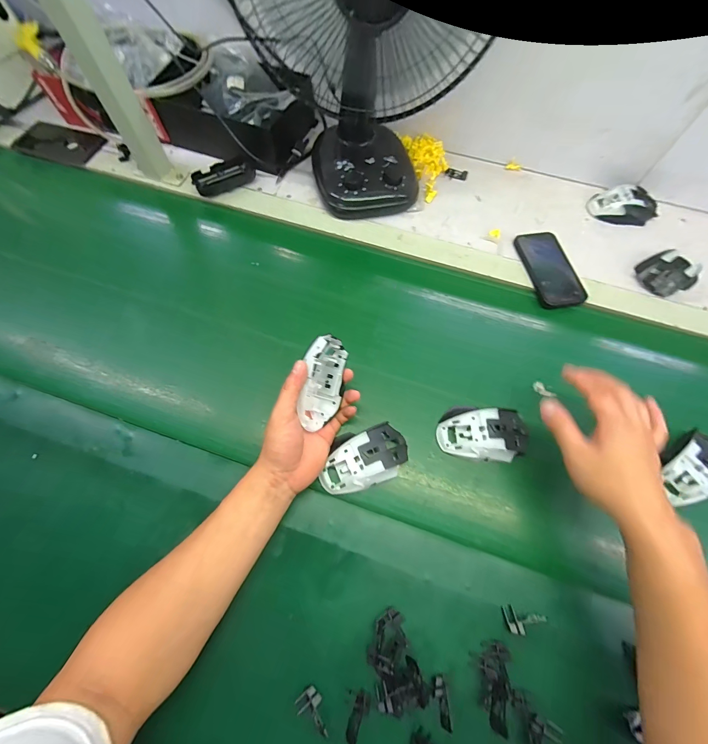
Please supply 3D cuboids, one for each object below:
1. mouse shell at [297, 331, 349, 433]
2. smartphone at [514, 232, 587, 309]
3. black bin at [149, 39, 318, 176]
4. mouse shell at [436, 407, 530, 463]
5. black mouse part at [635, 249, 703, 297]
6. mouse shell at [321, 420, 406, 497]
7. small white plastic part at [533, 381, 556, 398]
[{"bbox_3d":[-0.045,0.011,0.418,0.028,0.067,0.111,14,92,35],"label":"mouse shell"},{"bbox_3d":[0.323,-0.175,0.564,0.071,0.015,0.149,-8,67,-4],"label":"smartphone"},{"bbox_3d":[-0.225,-0.502,0.642,0.248,0.095,0.187,23,69,9],"label":"black bin"},{"bbox_3d":[0.175,0.082,0.450,0.118,0.029,0.067,2,67,0],"label":"mouse shell"},{"bbox_3d":[0.522,-0.166,0.556,0.091,0.032,0.070,-20,69,-8],"label":"black mouse part"},{"bbox_3d":[0.013,0.111,0.433,0.115,0.031,0.067,-17,68,-7],"label":"mouse shell"},{"bbox_3d":[0.278,0.028,0.494,0.032,0.006,0.015,43,73,16],"label":"small white plastic part"}]

